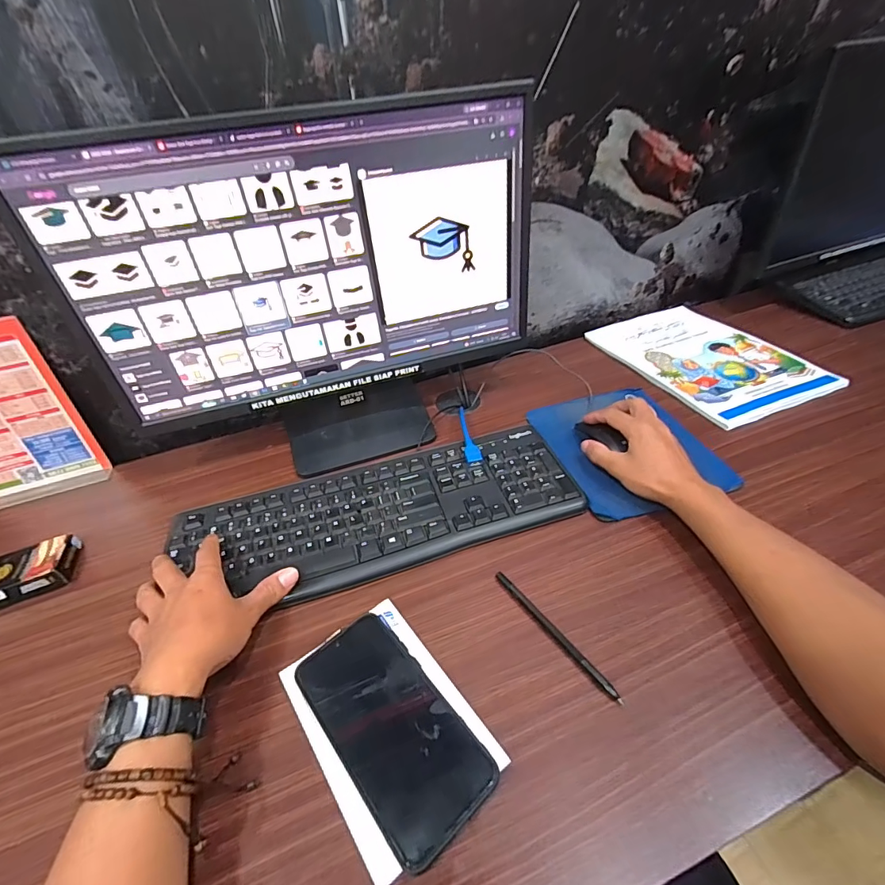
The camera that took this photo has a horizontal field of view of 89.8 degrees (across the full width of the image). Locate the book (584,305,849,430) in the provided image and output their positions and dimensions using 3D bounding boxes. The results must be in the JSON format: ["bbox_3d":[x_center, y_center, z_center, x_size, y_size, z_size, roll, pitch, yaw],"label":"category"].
[{"bbox_3d":[0.396,-0.137,0.685,0.216,0.008,0.302,-19,42,-15],"label":"book"}]

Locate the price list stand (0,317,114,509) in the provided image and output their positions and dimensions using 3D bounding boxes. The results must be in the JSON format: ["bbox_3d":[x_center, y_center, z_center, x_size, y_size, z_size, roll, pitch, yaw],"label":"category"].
[{"bbox_3d":[-0.532,-0.026,0.532,0.146,0.205,0.056,-18,42,-14],"label":"price list stand"}]

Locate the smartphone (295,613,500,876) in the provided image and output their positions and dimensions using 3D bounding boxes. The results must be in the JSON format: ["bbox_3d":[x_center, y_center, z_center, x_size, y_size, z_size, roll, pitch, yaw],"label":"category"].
[{"bbox_3d":[-0.040,0.206,0.331,0.079,0.016,0.162,-32,47,-27],"label":"smartphone"}]

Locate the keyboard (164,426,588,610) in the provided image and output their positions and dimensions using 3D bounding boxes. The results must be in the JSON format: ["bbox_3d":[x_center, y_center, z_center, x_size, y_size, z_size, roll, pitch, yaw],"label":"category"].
[{"bbox_3d":[-0.069,0.076,0.484,0.420,0.017,0.156,-11,41,-6],"label":"keyboard"}]

